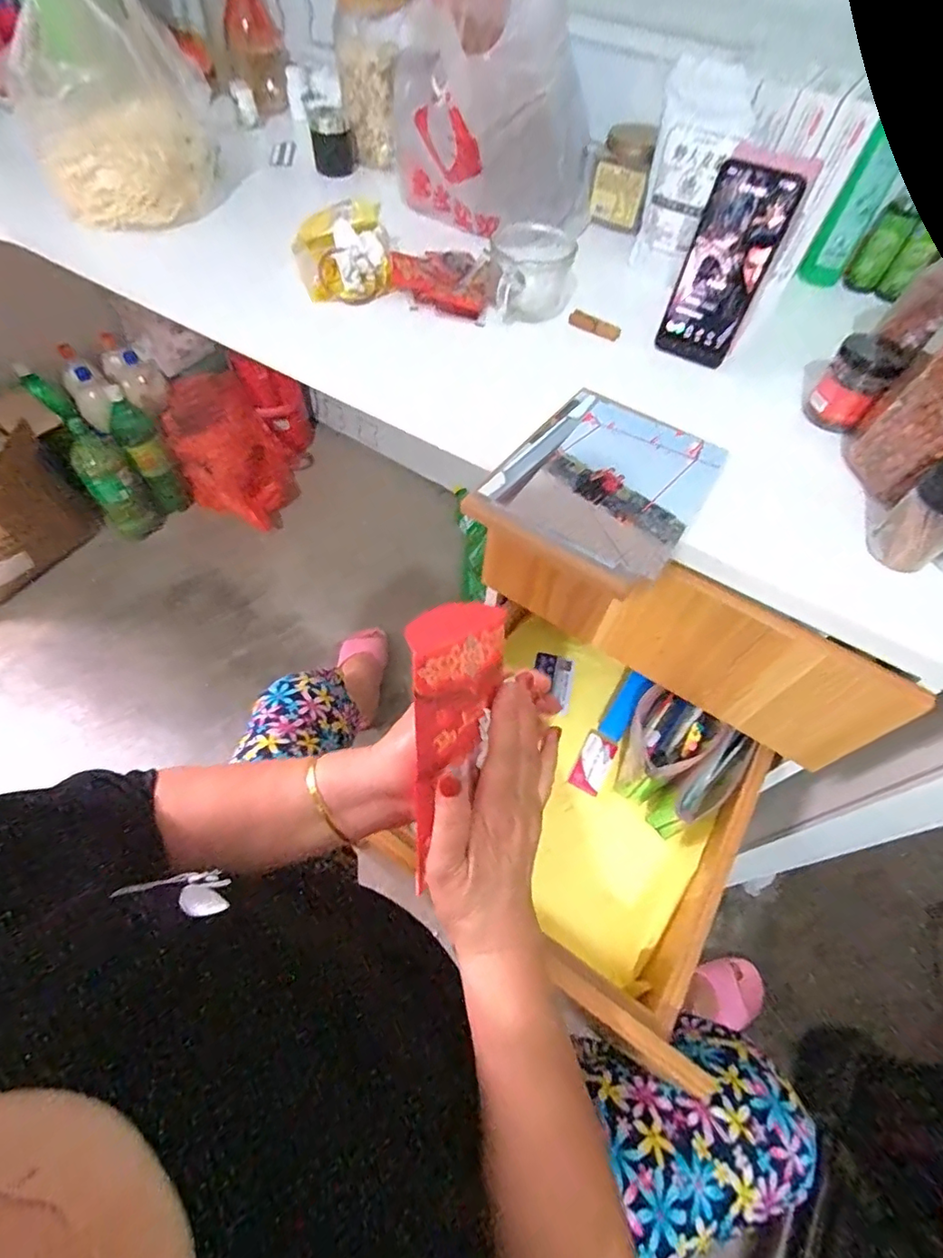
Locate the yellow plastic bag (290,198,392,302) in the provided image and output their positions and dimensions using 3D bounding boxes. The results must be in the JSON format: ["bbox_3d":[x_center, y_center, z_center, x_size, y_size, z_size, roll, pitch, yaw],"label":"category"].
[{"bbox_3d":[-0.153,-0.447,0.633,0.112,0.060,0.111,-8,58,-9],"label":"yellow plastic bag"}]

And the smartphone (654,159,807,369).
[{"bbox_3d":[0.252,-0.357,0.539,0.075,0.163,0.010,29,51,14],"label":"smartphone"}]

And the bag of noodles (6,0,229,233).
[{"bbox_3d":[-0.417,-0.632,0.647,0.228,0.197,0.128,-24,62,-18],"label":"bag of noodles"}]

